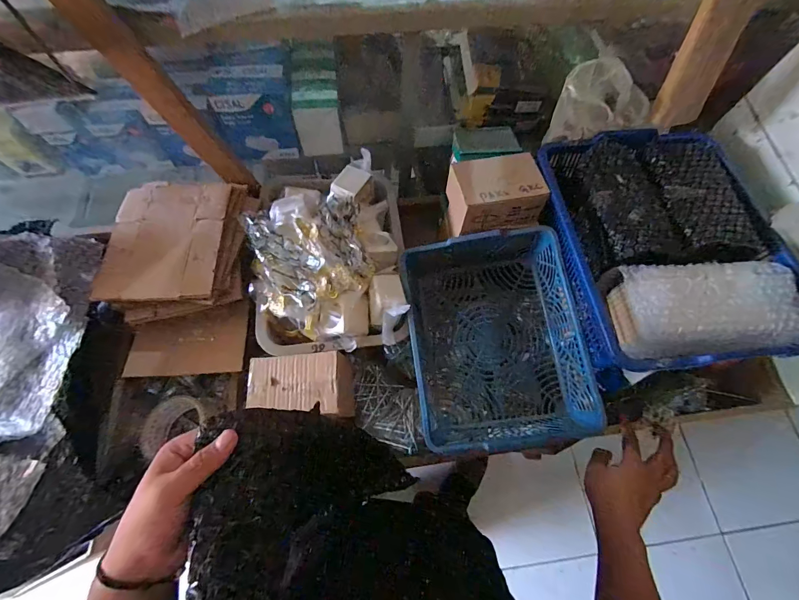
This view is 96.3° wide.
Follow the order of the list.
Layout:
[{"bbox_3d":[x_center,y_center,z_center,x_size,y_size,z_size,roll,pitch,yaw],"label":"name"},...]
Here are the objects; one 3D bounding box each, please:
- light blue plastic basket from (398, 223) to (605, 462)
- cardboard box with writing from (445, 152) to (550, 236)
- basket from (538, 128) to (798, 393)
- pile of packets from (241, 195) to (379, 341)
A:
[{"bbox_3d":[0.130,0.056,0.523,0.220,0.113,0.277,-7,68,-4],"label":"light blue plastic basket"},{"bbox_3d":[0.136,-0.151,0.512,0.122,0.062,0.084,-5,68,-3],"label":"cardboard box with writing"},{"bbox_3d":[0.344,-0.077,0.478,0.243,0.085,0.335,-10,69,-5],"label":"basket"},{"bbox_3d":[-0.130,-0.060,0.523,0.167,0.047,0.187,-15,69,-7],"label":"pile of packets"}]

